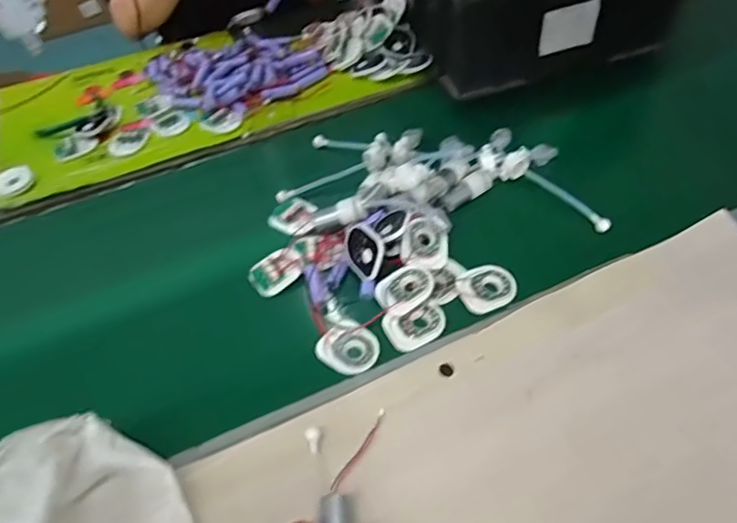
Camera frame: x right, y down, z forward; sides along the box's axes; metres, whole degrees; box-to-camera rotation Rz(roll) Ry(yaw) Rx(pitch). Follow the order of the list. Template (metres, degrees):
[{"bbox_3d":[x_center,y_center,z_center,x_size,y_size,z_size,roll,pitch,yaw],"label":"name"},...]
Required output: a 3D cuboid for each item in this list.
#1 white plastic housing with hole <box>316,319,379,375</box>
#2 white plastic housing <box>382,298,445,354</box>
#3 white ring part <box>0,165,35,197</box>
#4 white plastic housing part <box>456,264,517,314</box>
[{"bbox_3d":[-0.018,0.083,0.509,0.058,0.015,0.049,22,54,23],"label":"white plastic housing with hole"},{"bbox_3d":[0.047,0.063,0.515,0.059,0.012,0.041,-18,50,-10],"label":"white plastic housing"},{"bbox_3d":[-0.468,-0.106,0.698,0.049,0.005,0.059,-29,52,-19],"label":"white ring part"},{"bbox_3d":[0.120,0.026,0.534,0.059,0.007,0.050,-26,52,-17],"label":"white plastic housing part"}]

